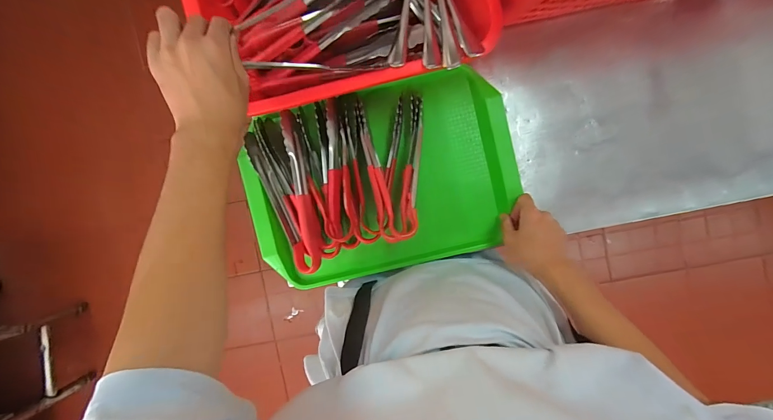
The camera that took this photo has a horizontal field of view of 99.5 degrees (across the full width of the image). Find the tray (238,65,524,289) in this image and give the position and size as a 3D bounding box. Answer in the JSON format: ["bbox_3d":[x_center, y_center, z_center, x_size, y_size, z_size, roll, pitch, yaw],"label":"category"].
[{"bbox_3d":[-0.008,-0.044,0.526,0.416,0.043,0.287,-14,92,2],"label":"tray"}]

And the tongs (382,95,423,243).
[{"bbox_3d":[0.026,-0.064,0.486,0.049,0.027,0.220,3,75,1],"label":"tongs"}]

